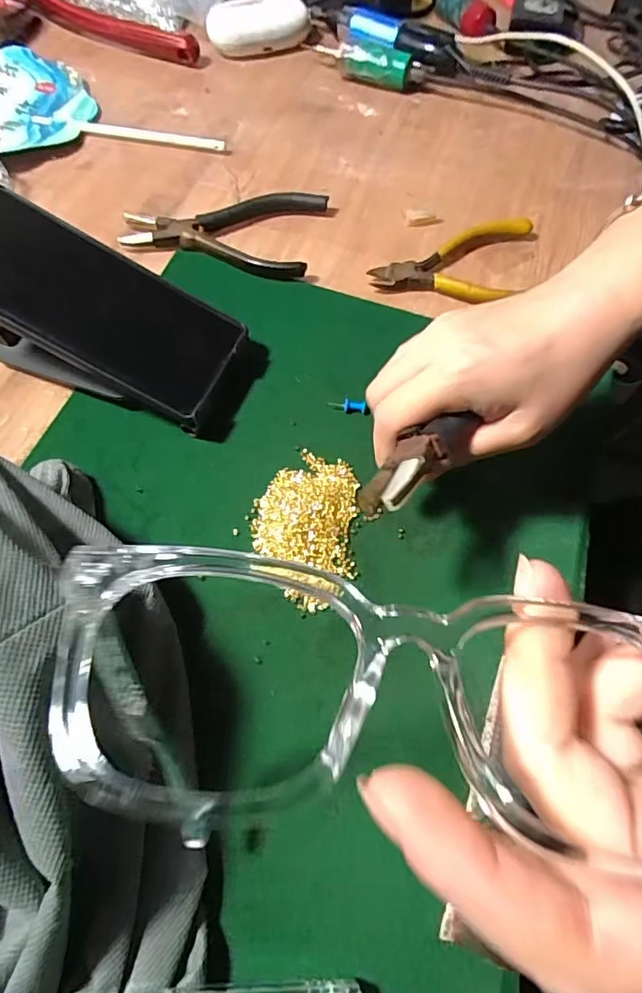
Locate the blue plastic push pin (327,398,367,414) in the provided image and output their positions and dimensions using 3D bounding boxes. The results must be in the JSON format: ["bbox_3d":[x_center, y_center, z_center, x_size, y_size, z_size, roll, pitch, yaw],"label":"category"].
[{"bbox_3d":[0.016,-0.054,0.324,0.023,0.007,0.007,3,64,1],"label":"blue plastic push pin"}]

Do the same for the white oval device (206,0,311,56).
[{"bbox_3d":[-0.057,-0.432,0.493,0.091,0.031,0.045,-12,65,-6],"label":"white oval device"}]

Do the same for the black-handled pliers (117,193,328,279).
[{"bbox_3d":[-0.070,-0.197,0.390,0.134,0.013,0.078,12,65,6],"label":"black-handled pliers"}]

